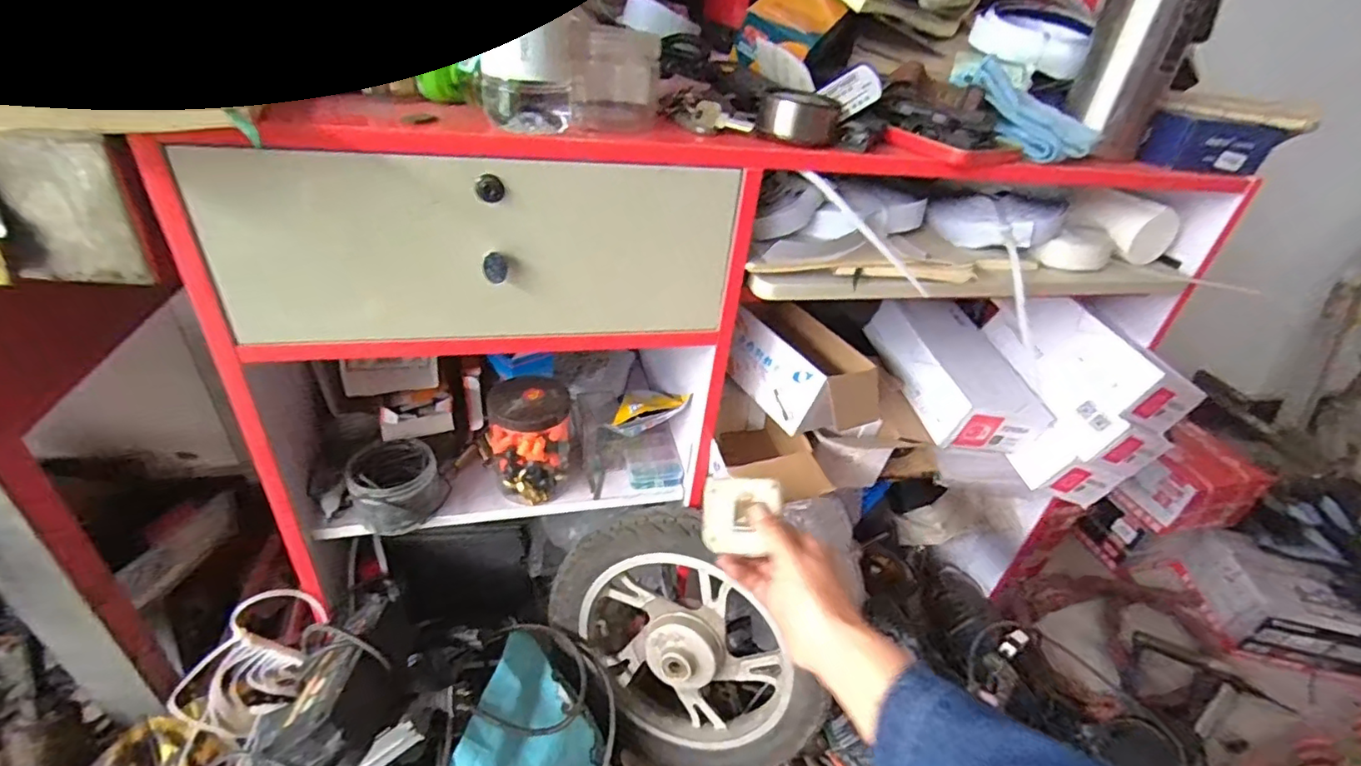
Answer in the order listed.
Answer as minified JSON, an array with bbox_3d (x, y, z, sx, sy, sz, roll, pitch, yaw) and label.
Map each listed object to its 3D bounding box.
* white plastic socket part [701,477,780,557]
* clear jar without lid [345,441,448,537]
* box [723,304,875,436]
[{"bbox_3d":[0.051,0.112,0.498,0.065,0.012,0.063,0,67,11],"label":"white plastic socket part"},{"bbox_3d":[-0.293,0.108,0.613,0.086,0.062,0.084,-15,40,-29],"label":"clear jar without lid"},{"bbox_3d":[0.138,-0.017,0.670,0.116,0.085,0.160,-21,43,-35],"label":"box"}]

